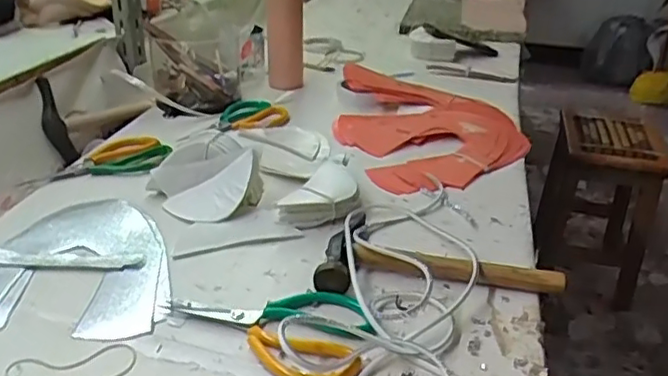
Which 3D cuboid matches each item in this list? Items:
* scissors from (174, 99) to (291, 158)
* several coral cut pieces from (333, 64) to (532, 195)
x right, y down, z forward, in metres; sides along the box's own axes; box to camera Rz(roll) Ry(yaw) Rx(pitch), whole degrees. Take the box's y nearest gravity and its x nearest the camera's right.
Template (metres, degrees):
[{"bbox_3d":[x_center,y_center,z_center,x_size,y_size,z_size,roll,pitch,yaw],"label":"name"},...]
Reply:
[{"bbox_3d":[-0.152,-0.101,0.943,0.105,0.021,0.193,22,34,33],"label":"scissors"},{"bbox_3d":[0.148,-0.109,0.978,0.299,0.048,0.366,-8,34,-20],"label":"several coral cut pieces"}]

